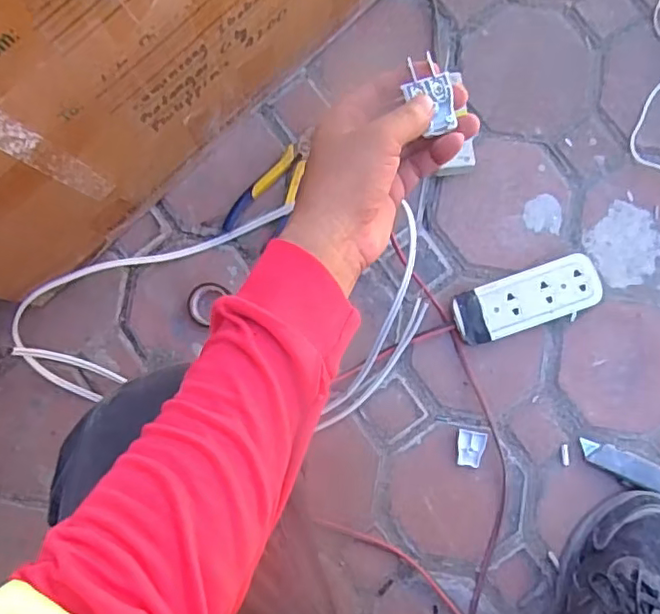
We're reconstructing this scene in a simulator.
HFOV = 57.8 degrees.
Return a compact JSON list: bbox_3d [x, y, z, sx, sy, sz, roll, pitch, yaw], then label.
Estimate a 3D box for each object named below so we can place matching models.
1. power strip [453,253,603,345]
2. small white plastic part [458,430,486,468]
[{"bbox_3d":[0.213,-0.007,0.650,0.157,0.028,0.059,-19,83,1],"label":"power strip"},{"bbox_3d":[0.154,0.154,0.651,0.029,0.004,0.039,5,84,4],"label":"small white plastic part"}]

